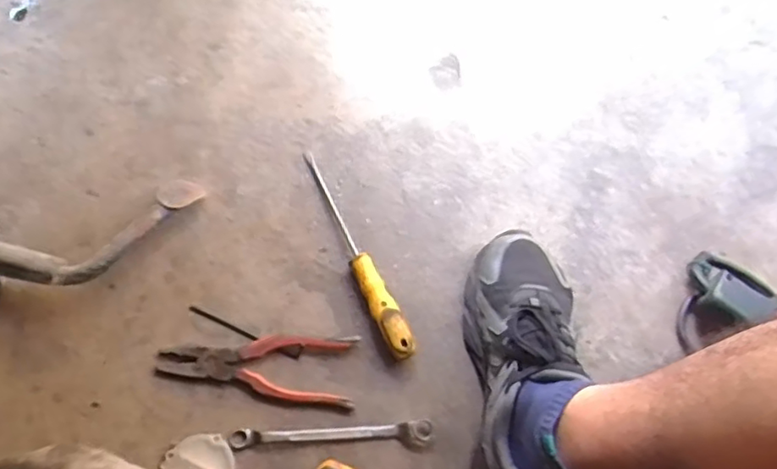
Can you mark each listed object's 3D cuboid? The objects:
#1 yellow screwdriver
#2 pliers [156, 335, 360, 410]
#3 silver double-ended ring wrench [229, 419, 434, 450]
[{"bbox_3d":[-0.032,0.018,0.647,0.025,0.026,0.235,-23,72,-9],"label":"yellow screwdriver"},{"bbox_3d":[-0.126,0.124,0.610,0.185,0.026,0.063,7,73,-2],"label":"pliers"},{"bbox_3d":[-0.053,0.193,0.603,0.191,0.015,0.021,-1,74,-4],"label":"silver double-ended ring wrench"}]

